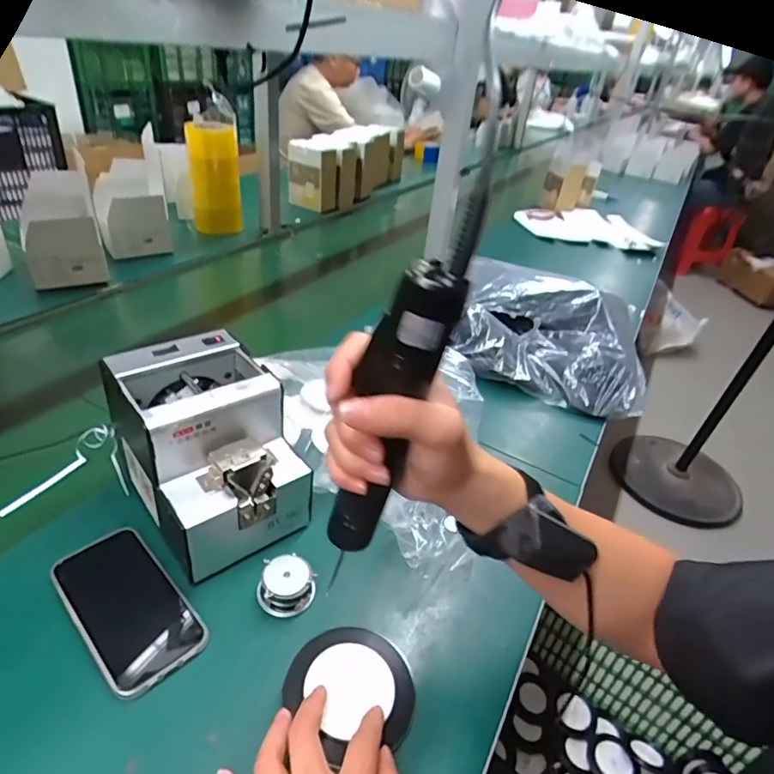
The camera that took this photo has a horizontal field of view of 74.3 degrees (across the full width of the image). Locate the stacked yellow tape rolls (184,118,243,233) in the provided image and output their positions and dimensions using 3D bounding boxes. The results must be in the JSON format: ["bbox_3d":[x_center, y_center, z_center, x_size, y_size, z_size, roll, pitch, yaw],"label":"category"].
[{"bbox_3d":[-0.392,-0.467,1.172,0.109,0.240,0.083,-3,35,-15],"label":"stacked yellow tape rolls"}]

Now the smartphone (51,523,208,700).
[{"bbox_3d":[-0.217,0.183,0.431,0.147,0.016,0.076,32,41,32],"label":"smartphone"}]

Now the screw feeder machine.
[{"bbox_3d":[-0.169,0.058,0.493,0.127,0.145,0.176,-20,43,-35],"label":"screw feeder machine"}]

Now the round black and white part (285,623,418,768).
[{"bbox_3d":[-0.025,0.233,0.402,0.096,0.011,0.090,5,34,-4],"label":"round black and white part"}]

